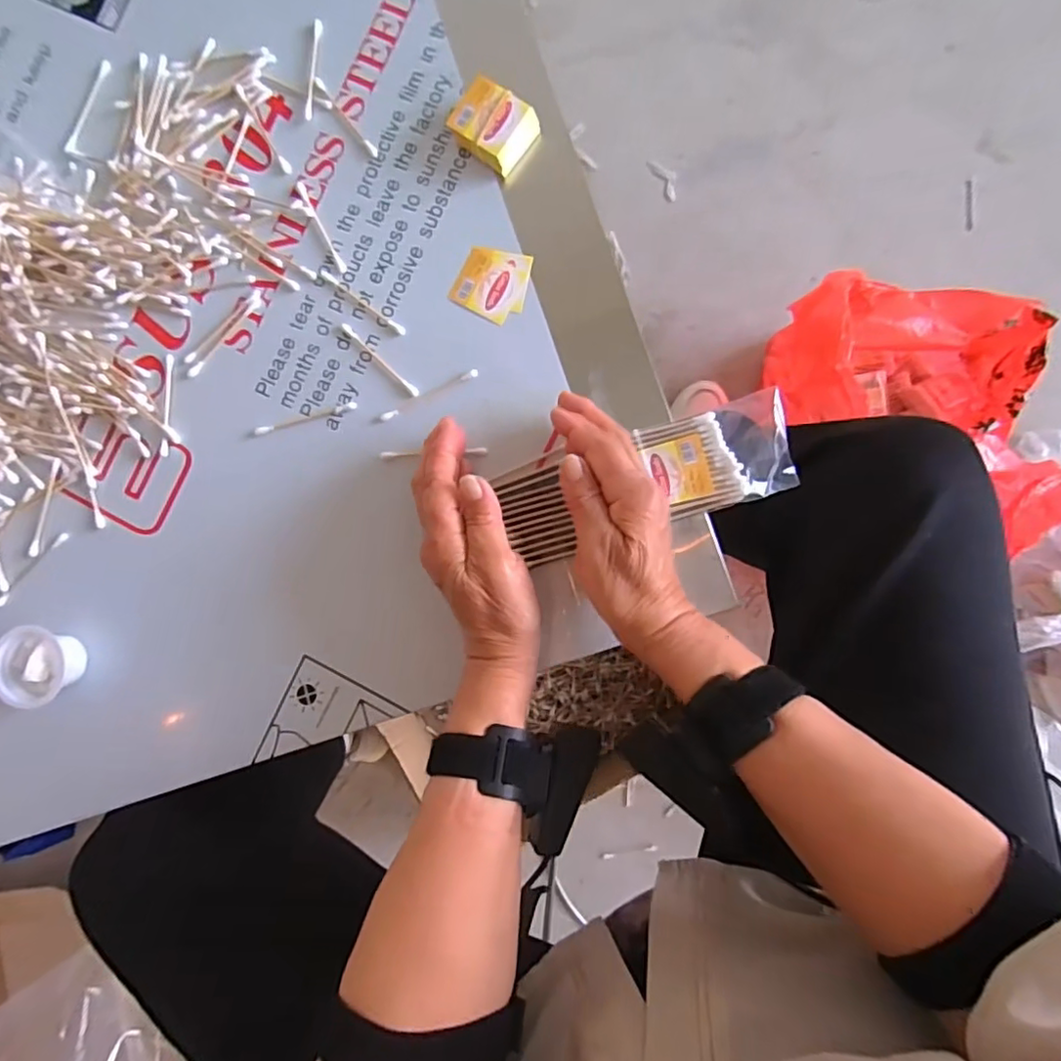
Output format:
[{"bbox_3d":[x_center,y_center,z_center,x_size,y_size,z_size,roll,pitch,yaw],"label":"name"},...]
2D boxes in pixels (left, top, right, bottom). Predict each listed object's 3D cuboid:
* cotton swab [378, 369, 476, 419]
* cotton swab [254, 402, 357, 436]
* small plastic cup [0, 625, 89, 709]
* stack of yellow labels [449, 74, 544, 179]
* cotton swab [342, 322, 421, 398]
[{"bbox_3d":[-0.070,-0.093,0.410,0.073,0.004,0.006,-25,84,5],"label":"cotton swab"},{"bbox_3d":[-0.158,-0.078,0.417,0.075,0.004,0.007,-14,85,6],"label":"cotton swab"},{"bbox_3d":[-0.340,0.092,0.415,0.048,0.029,0.051,0,87,7],"label":"small plastic cup"},{"bbox_3d":[-0.024,-0.271,0.402,0.048,0.023,0.043,40,92,7],"label":"stack of yellow labels"},{"bbox_3d":[-0.104,-0.118,0.414,0.074,0.004,0.006,44,92,7],"label":"cotton swab"}]

